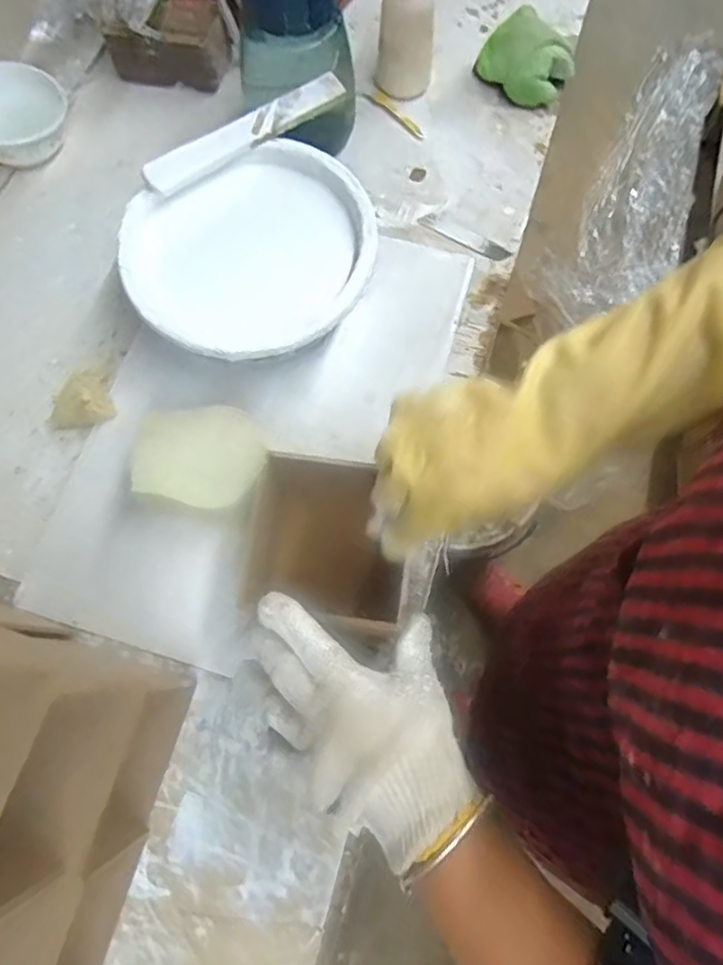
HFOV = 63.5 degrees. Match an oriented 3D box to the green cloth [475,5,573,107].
[{"bbox_3d":[0.189,-0.483,0.664,0.078,0.054,0.109,-38,75,-11],"label":"green cloth"}]

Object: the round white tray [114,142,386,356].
[{"bbox_3d":[-0.095,-0.199,0.518,0.213,0.031,0.193,-25,73,-7],"label":"round white tray"}]

